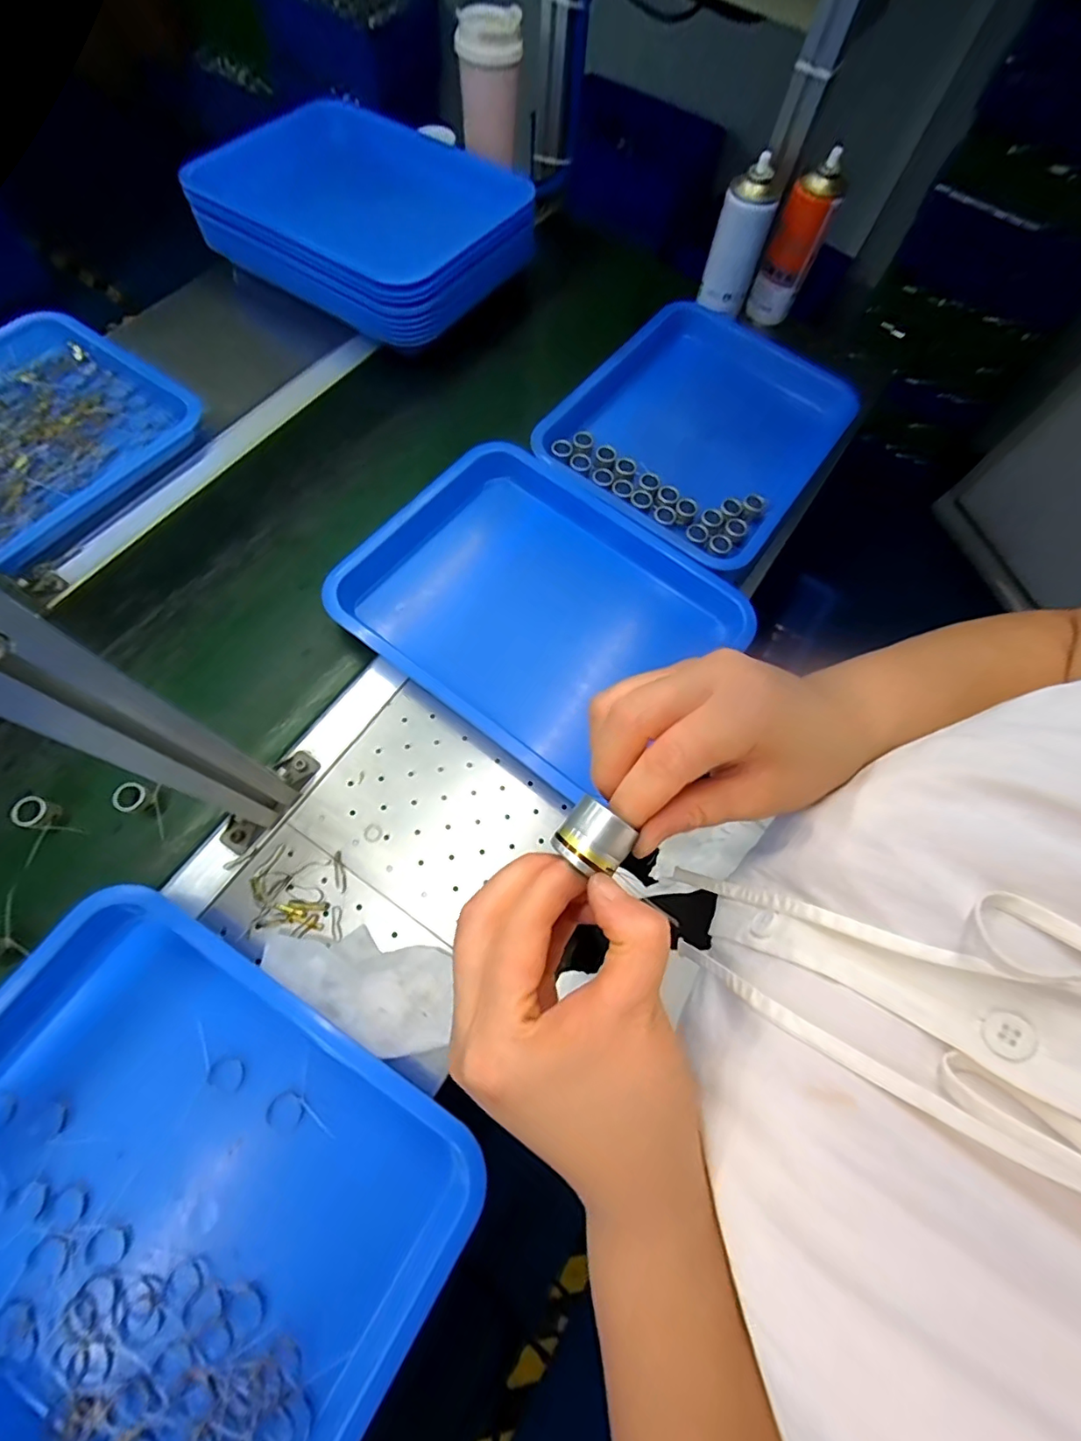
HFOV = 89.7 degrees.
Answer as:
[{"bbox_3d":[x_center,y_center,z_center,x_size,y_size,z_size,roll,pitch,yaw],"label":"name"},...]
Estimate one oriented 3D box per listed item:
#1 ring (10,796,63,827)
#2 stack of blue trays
[{"bbox_3d":[-0.442,0.082,0.478,0.024,0.031,0.025,2,69,-4],"label":"ring"},{"bbox_3d":[-0.223,-0.671,0.716,0.373,0.096,0.305,30,70,7],"label":"stack of blue trays"}]

